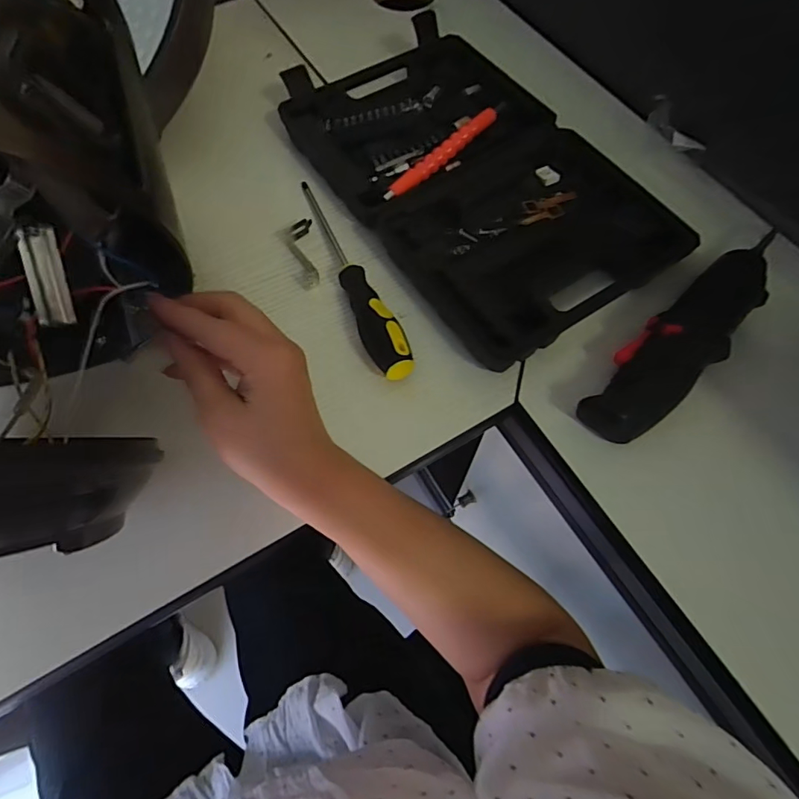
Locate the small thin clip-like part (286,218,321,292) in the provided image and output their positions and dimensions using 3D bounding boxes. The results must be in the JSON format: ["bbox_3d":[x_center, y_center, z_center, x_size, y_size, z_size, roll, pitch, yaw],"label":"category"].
[{"bbox_3d":[-0.082,-0.124,0.408,0.022,0.011,0.065,-9,66,-4],"label":"small thin clip-like part"}]

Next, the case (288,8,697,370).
[{"bbox_3d":[0.059,-0.211,0.434,0.223,0.030,0.365,-30,69,-13],"label":"case"}]

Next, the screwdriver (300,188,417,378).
[{"bbox_3d":[-0.040,-0.106,0.395,0.028,0.032,0.214,-20,67,-9],"label":"screwdriver"}]

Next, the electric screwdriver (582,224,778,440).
[{"bbox_3d":[0.215,-0.045,0.362,0.215,0.044,0.055,-38,71,-16],"label":"electric screwdriver"}]

